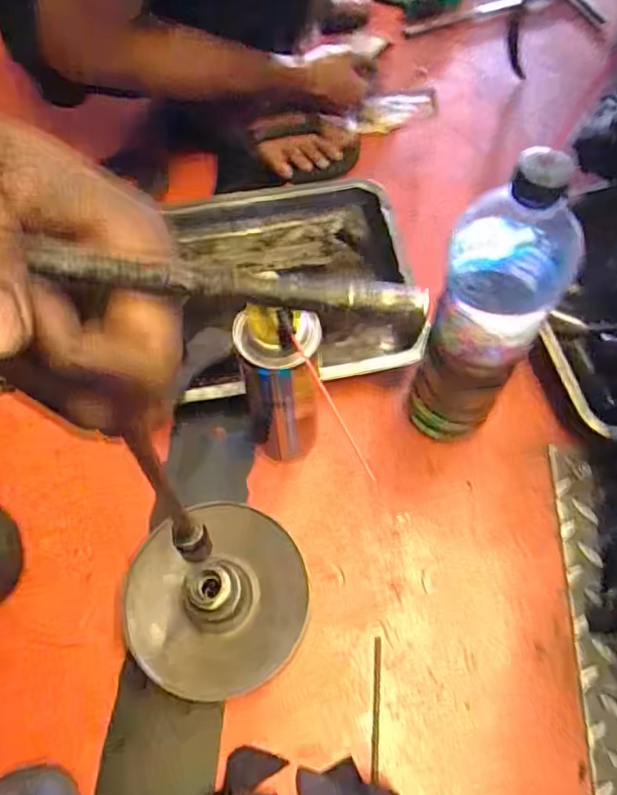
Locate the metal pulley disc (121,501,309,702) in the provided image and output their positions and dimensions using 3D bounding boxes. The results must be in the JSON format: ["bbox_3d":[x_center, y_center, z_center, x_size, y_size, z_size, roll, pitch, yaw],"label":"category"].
[{"bbox_3d":[-0.081,0.165,0.475,0.151,0.083,0.155,-1,64,2],"label":"metal pulley disc"}]

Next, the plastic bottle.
[{"bbox_3d":[0.138,-0.061,0.449,0.080,0.311,0.091,23,66,10],"label":"plastic bottle"}]

